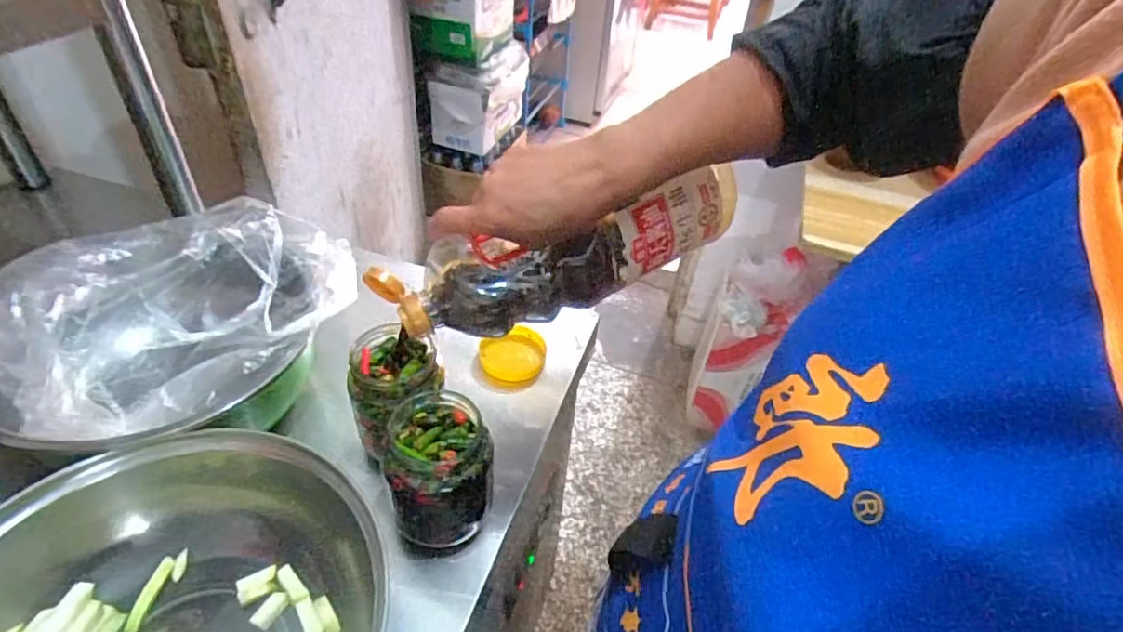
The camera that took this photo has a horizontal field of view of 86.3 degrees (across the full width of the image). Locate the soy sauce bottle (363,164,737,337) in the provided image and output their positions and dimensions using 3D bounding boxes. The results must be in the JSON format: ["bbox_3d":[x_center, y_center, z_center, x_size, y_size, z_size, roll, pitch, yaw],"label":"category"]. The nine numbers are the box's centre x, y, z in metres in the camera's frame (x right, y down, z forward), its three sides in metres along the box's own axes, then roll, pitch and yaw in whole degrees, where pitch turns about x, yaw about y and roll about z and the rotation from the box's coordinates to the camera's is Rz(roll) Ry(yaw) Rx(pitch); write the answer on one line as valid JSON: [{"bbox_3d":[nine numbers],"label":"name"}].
[{"bbox_3d":[0.008,-0.055,0.475,0.301,0.072,0.065,-19,52,-11],"label":"soy sauce bottle"}]

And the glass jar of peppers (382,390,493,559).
[{"bbox_3d":[-0.091,0.123,0.462,0.073,0.112,0.079,2,43,-2],"label":"glass jar of peppers"}]

